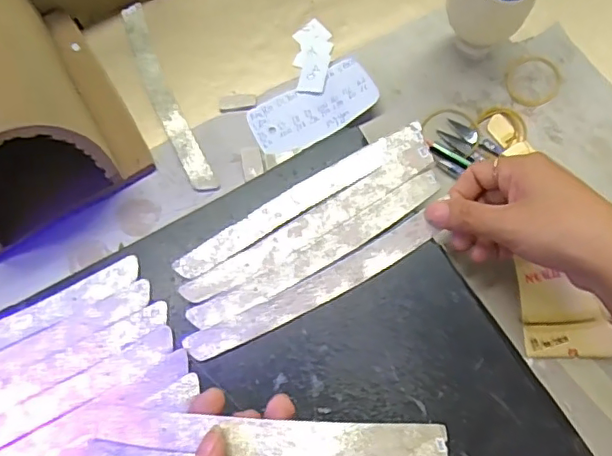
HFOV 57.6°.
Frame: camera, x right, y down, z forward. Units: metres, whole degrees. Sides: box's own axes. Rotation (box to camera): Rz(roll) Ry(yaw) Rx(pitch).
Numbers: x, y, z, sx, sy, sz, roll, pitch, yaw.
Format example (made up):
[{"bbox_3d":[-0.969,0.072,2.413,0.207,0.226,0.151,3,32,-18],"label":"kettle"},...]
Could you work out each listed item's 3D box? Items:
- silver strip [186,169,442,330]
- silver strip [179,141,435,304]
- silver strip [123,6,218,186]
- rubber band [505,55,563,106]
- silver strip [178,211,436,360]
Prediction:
[{"bbox_3d":[0.011,0.015,0.366,0.188,0.004,0.020,-31,74,-8],"label":"silver strip"},{"bbox_3d":[0.006,-0.004,0.371,0.190,0.004,0.019,-31,75,-8],"label":"silver strip"},{"bbox_3d":[-0.118,-0.112,0.461,0.022,0.004,0.191,-24,74,-6],"label":"silver strip"},{"bbox_3d":[0.186,-0.121,0.456,0.047,0.004,0.044,0,73,1],"label":"rubber band"},{"bbox_3d":[0.005,0.040,0.359,0.172,0.004,0.023,-28,74,-6],"label":"silver strip"}]

